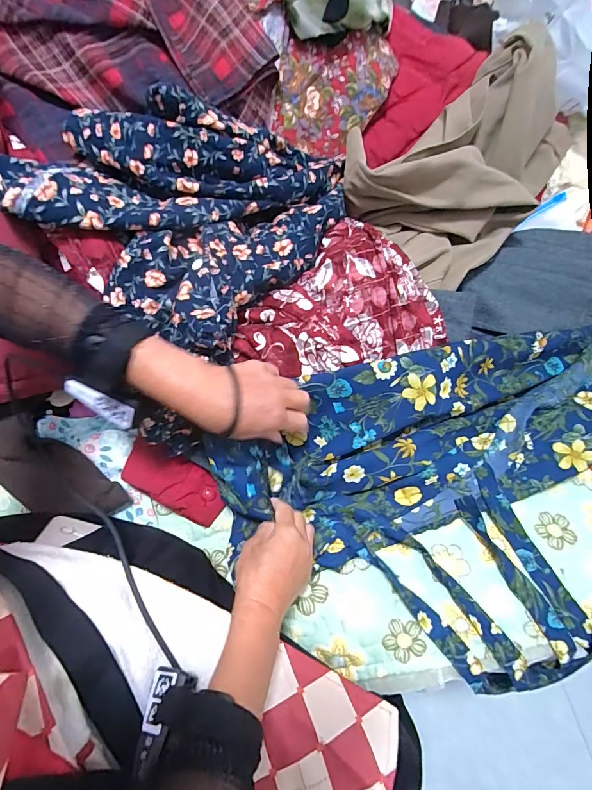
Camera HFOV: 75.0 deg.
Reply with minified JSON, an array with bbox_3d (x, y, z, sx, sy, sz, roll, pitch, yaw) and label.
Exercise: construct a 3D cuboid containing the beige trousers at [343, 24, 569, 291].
[{"bbox_3d":[0.214,-0.298,0.479,0.195,0.112,0.297,41,72,14],"label":"beige trousers"}]

